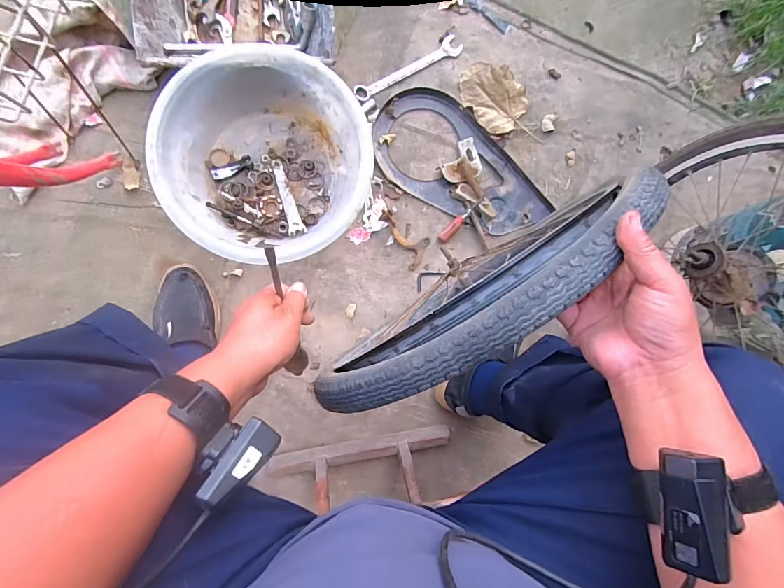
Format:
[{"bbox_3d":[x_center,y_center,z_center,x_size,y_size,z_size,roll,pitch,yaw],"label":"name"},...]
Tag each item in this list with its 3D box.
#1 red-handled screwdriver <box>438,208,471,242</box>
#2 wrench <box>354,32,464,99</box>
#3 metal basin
[{"bbox_3d":[0.122,-0.133,0.776,0.019,0.019,0.082,44,98,-1],"label":"red-handled screwdriver"},{"bbox_3d":[0.034,-0.444,0.790,0.242,0.018,0.037,-33,92,-9],"label":"wrench"},{"bbox_3d":[-0.210,-0.219,0.680,0.336,0.118,0.326,-5,90,-10],"label":"metal basin"}]

